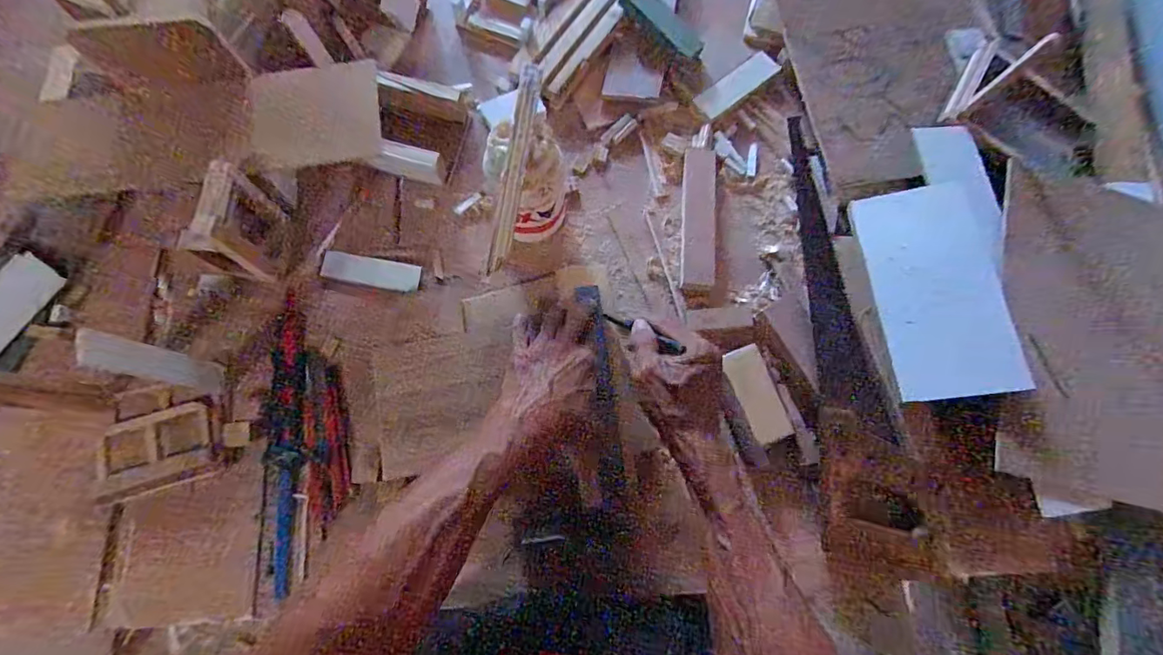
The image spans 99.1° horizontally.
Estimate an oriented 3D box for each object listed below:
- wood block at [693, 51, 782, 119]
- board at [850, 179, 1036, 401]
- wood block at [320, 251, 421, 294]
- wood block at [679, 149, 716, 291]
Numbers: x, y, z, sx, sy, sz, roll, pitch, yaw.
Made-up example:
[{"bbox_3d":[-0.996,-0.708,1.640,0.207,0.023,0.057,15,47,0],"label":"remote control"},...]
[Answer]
[{"bbox_3d":[0.196,-0.304,0.618,0.113,0.012,0.036,-36,79,-10],"label":"wood block"},{"bbox_3d":[0.363,-0.041,0.504,0.118,0.015,0.218,-7,72,7],"label":"board"},{"bbox_3d":[-0.235,-0.063,0.554,0.107,0.006,0.034,10,75,1],"label":"wood block"},{"bbox_3d":[0.135,-0.126,0.572,0.037,0.011,0.173,6,75,0],"label":"wood block"}]

